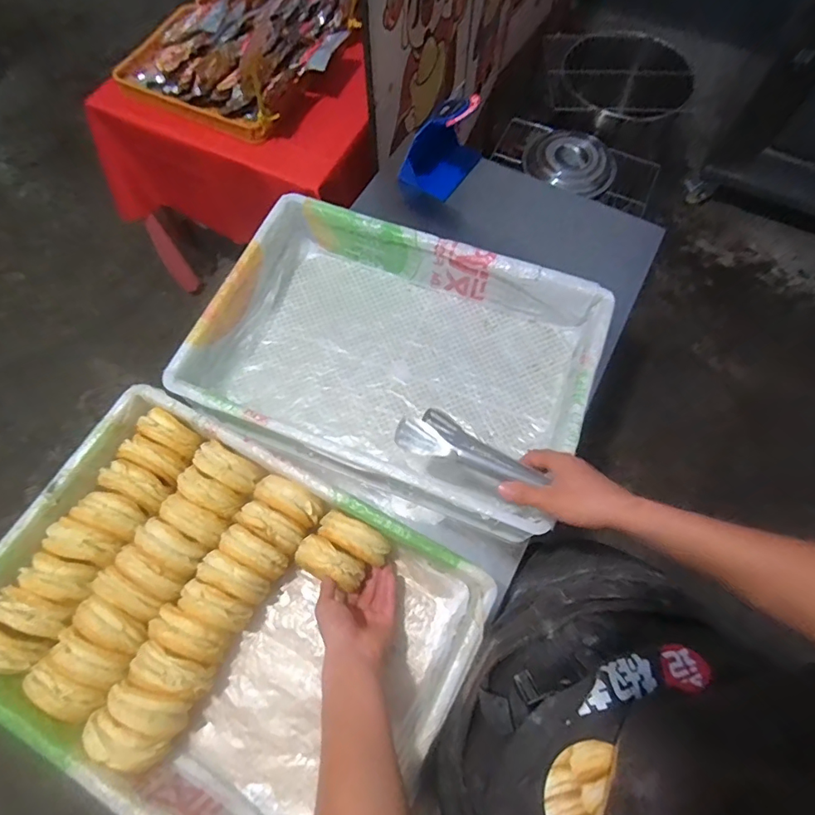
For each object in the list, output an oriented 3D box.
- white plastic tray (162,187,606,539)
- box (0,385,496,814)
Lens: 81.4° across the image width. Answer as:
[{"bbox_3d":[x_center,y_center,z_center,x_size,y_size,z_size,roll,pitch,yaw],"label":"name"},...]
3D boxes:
[{"bbox_3d":[-0.017,-0.085,0.787,0.589,0.128,0.409,21,70,8],"label":"white plastic tray"},{"bbox_3d":[-0.239,0.278,0.640,0.582,0.120,0.412,26,71,10],"label":"box"}]

